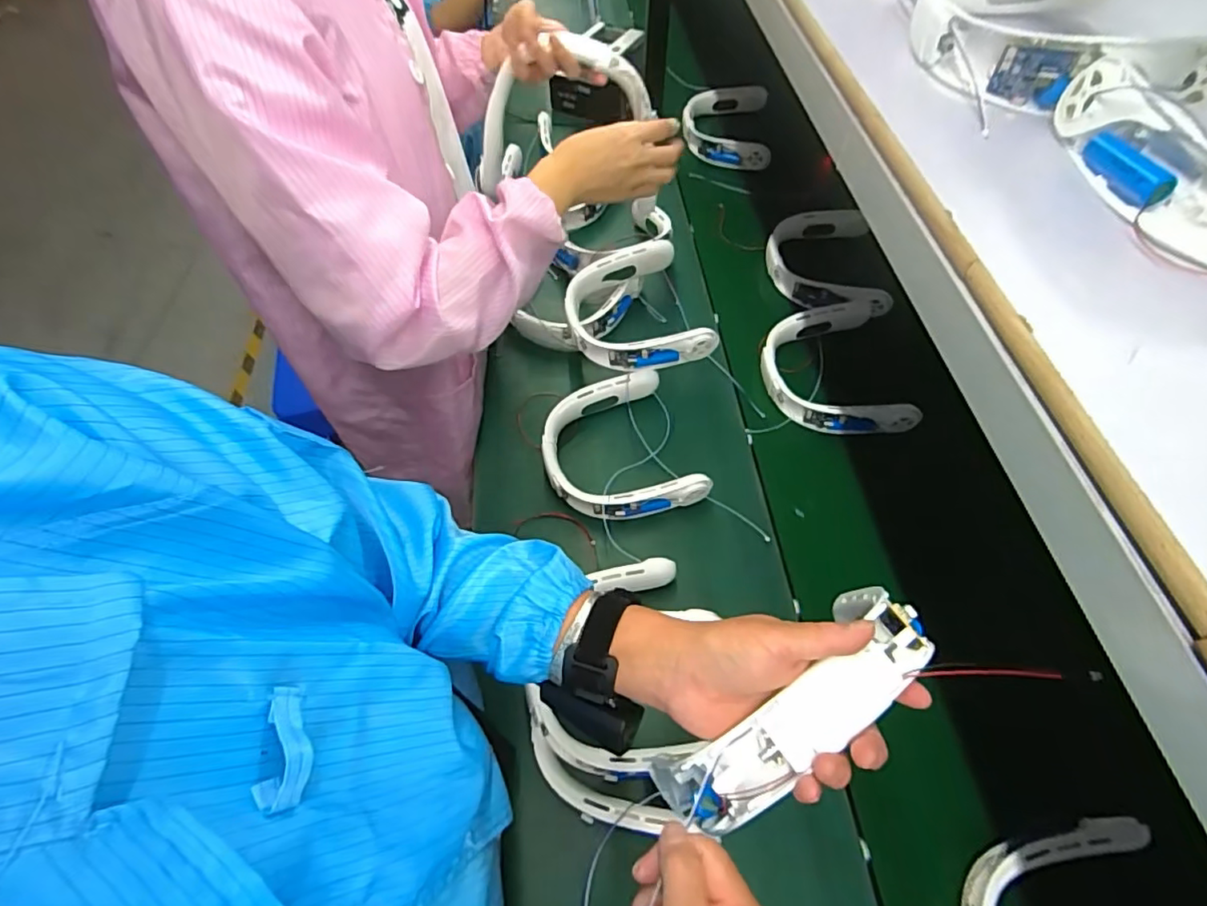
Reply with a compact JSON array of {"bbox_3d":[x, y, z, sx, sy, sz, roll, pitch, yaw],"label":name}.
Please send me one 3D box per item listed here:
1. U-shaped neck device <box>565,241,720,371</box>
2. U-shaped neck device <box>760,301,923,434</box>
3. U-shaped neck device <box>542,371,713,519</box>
[{"bbox_3d":[0.047,-0.230,0.925,0.208,0.064,0.230,-15,62,-9],"label":"U-shaped neck device"},{"bbox_3d":[0.363,-0.134,0.924,0.195,0.070,0.246,-4,61,-3],"label":"U-shaped neck device"},{"bbox_3d":[0.017,-0.005,0.841,0.211,0.050,0.221,-16,62,-9],"label":"U-shaped neck device"}]

